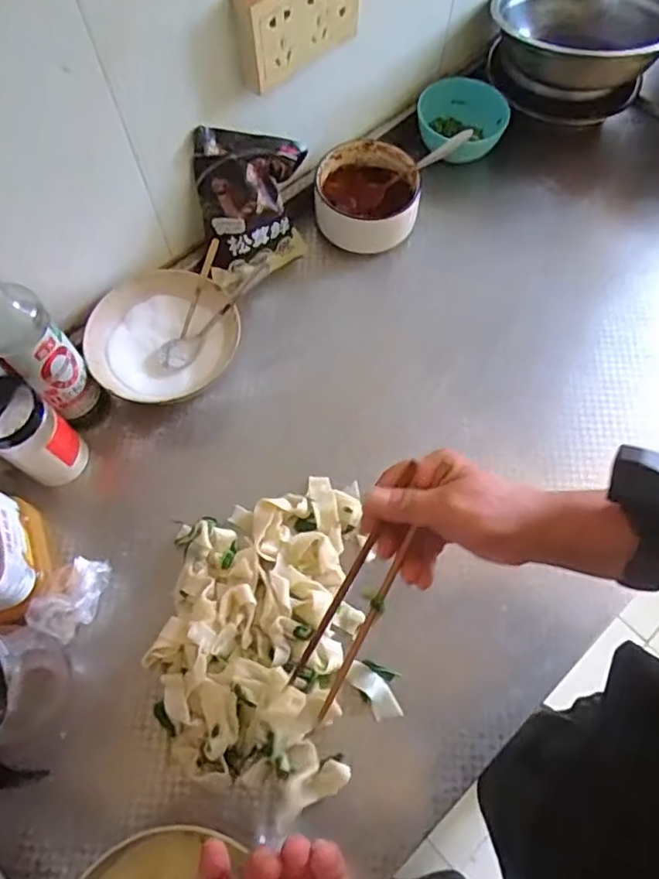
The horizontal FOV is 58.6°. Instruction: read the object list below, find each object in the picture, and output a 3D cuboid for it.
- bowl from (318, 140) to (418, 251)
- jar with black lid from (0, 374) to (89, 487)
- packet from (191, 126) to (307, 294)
[{"bbox_3d":[0.047,-0.294,0.729,0.120,0.075,0.119,0,67,-1],"label":"bowl"},{"bbox_3d":[-0.289,-0.009,0.561,0.073,0.119,0.061,38,72,14],"label":"jar with black lid"},{"bbox_3d":[-0.088,-0.257,0.665,0.126,0.181,0.057,-24,69,-10],"label":"packet"}]

